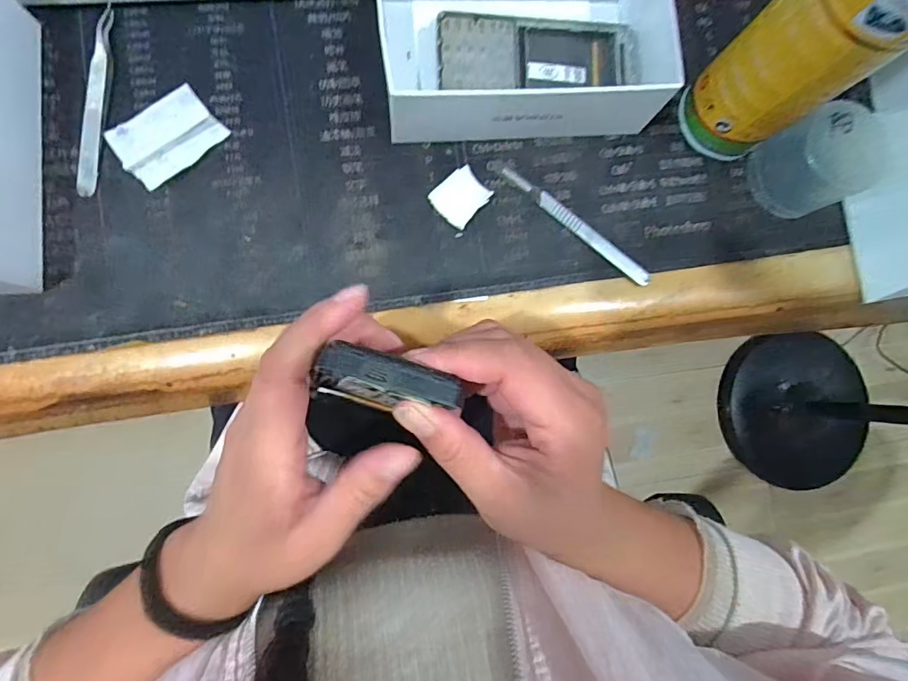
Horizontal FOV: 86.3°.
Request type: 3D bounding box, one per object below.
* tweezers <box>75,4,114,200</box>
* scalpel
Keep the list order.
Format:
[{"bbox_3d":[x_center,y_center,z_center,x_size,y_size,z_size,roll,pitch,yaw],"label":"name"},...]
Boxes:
[{"bbox_3d":[-0.216,-0.145,0.294,0.013,0.004,0.115,6,85,-7],"label":"tweezers"},{"bbox_3d":[0.084,-0.077,0.328,0.123,0.004,0.010,37,82,-3],"label":"scalpel"}]

